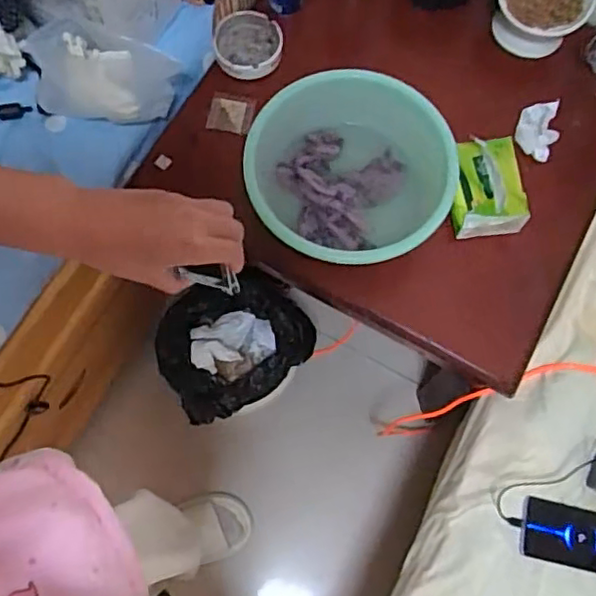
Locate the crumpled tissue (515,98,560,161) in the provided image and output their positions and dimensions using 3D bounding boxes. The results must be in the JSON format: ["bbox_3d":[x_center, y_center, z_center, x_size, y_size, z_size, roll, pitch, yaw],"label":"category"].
[{"bbox_3d":[0.334,-0.236,0.873,0.053,0.016,0.086,17,73,5],"label":"crumpled tissue"}]

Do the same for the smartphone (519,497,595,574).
[{"bbox_3d":[0.360,0.307,0.798,0.165,0.014,0.071,16,68,-8],"label":"smartphone"}]

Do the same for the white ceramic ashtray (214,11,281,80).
[{"bbox_3d":[-0.072,-0.362,0.901,0.096,0.030,0.096,0,72,0],"label":"white ceramic ashtray"}]

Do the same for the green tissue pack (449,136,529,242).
[{"bbox_3d":[0.248,-0.145,0.822,0.091,0.061,0.121,2,72,1],"label":"green tissue pack"}]

